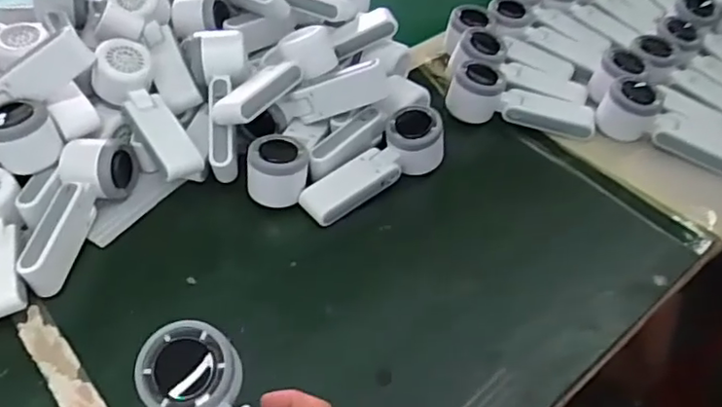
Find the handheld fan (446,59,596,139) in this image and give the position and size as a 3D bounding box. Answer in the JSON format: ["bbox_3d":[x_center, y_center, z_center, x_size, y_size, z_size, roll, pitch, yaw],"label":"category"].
[{"bbox_3d":[0.187,-0.117,0.706,0.165,0.061,0.074,20,48,17],"label":"handheld fan"}]

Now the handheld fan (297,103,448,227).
[{"bbox_3d":[0.010,-0.042,0.625,0.159,0.062,0.065,-25,51,-24],"label":"handheld fan"}]

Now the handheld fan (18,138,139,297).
[{"bbox_3d":[-0.265,0.005,0.572,0.056,0.057,0.169,4,45,2],"label":"handheld fan"}]

